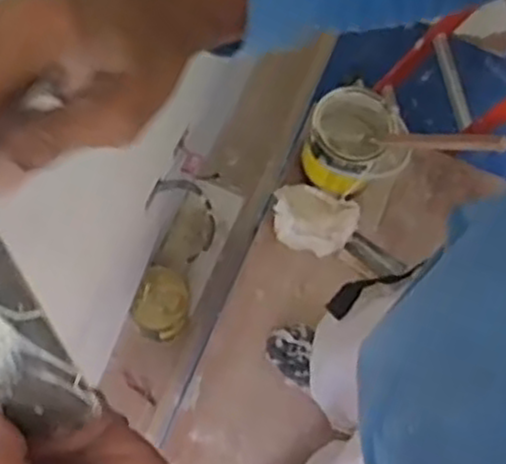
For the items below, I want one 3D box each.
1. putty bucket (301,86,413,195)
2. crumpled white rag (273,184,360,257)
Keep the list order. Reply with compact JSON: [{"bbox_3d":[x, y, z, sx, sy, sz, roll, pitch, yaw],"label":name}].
[{"bbox_3d":[0.221,-0.181,1.618,0.208,0.186,0.205,1,67,-2],"label":"putty bucket"},{"bbox_3d":[0.135,-0.029,1.672,0.189,0.052,0.144,18,68,5],"label":"crumpled white rag"}]

